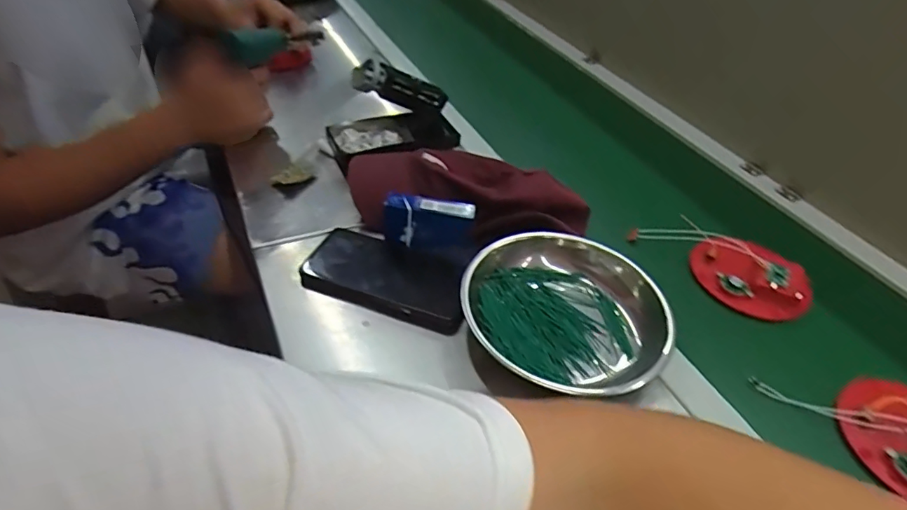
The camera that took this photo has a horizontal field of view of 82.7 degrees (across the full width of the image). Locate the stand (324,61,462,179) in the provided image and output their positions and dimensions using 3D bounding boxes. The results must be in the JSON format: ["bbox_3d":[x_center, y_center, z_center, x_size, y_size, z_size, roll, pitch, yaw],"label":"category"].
[{"bbox_3d":[-0.080,-0.192,0.665,0.160,0.105,0.082,-16,48,-21],"label":"stand"}]

